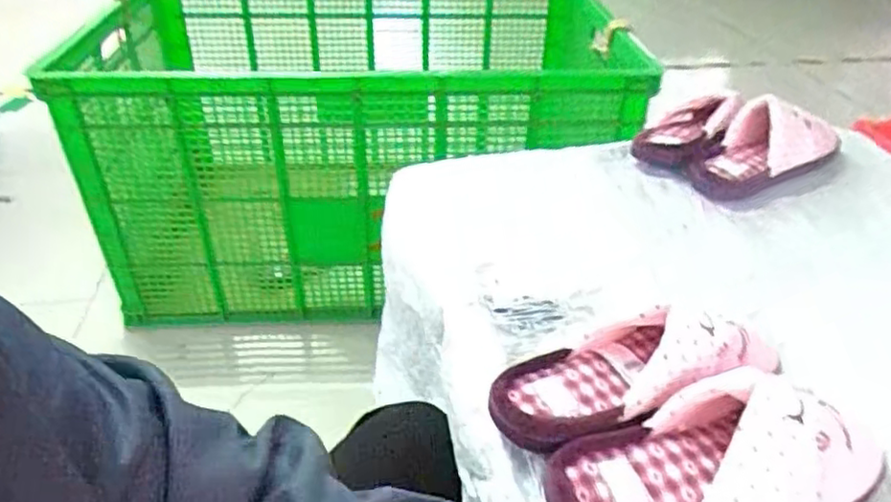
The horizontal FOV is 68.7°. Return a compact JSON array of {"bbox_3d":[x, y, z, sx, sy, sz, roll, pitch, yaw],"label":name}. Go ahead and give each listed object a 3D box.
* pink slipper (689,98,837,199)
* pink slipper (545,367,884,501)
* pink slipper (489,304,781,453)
[{"bbox_3d":[0.387,-0.131,0.790,0.205,0.077,0.085,-14,39,-21],"label":"pink slipper"},{"bbox_3d":[0.175,0.133,0.427,0.222,0.074,0.085,-5,36,-8],"label":"pink slipper"},{"bbox_3d":[0.133,0.086,0.485,0.209,0.076,0.087,-11,38,-17],"label":"pink slipper"}]

